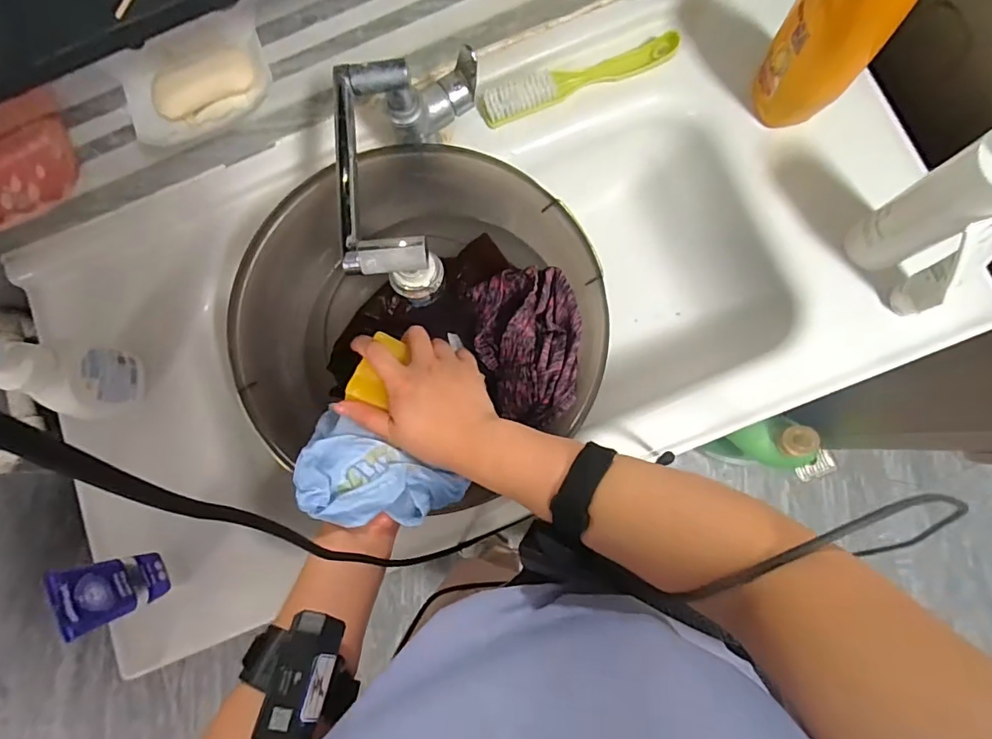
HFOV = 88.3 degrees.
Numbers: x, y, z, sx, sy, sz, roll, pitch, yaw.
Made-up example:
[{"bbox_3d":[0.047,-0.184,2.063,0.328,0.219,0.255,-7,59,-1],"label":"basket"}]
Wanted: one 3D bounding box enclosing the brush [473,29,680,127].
[{"bbox_3d":[0.091,-0.332,0.579,0.226,0.029,0.037,-20,81,2],"label":"brush"}]

